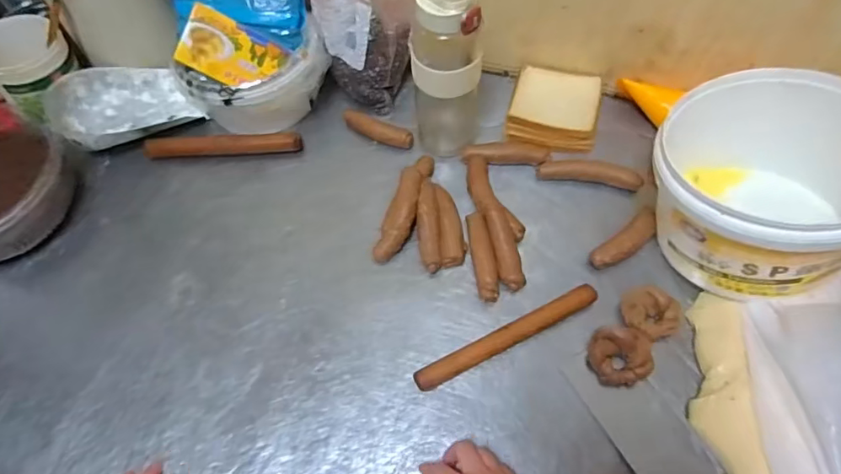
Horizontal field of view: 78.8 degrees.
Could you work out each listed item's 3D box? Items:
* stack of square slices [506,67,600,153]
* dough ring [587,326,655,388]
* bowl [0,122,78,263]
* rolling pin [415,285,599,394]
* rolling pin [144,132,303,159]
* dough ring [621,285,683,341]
[{"bbox_3d":[0.202,-0.191,0.771,0.127,0.039,0.129,12,64,8],"label":"stack of square slices"},{"bbox_3d":[0.230,0.138,0.593,0.070,0.033,0.063,-1,61,2],"label":"dough ring"},{"bbox_3d":[-0.615,-0.077,0.724,0.230,0.092,0.205,23,65,14],"label":"bowl"},{"bbox_3d":[0.105,0.120,0.614,0.240,0.027,0.027,-25,65,-10],"label":"rolling pin"},{"bbox_3d":[-0.300,-0.138,0.779,0.236,0.027,0.028,-2,63,1],"label":"rolling pin"},{"bbox_3d":[0.278,0.092,0.617,0.060,0.031,0.062,-1,61,2],"label":"dough ring"}]

